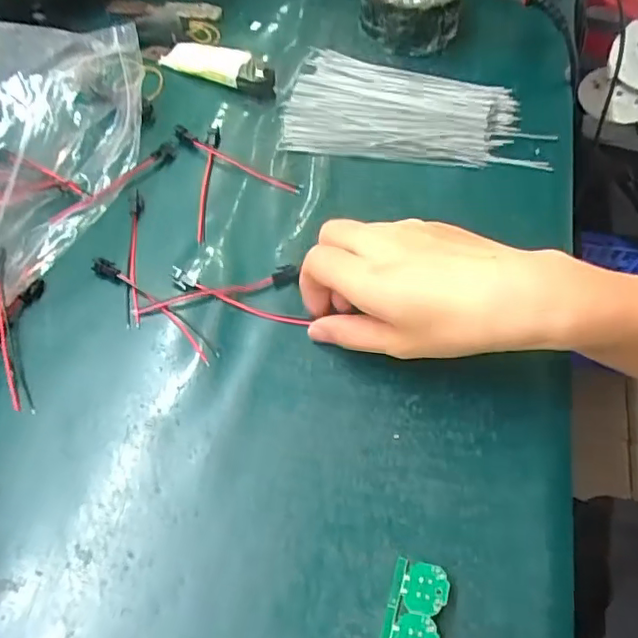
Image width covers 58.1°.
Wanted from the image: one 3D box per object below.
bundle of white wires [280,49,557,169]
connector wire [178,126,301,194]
[{"bbox_3d":[0.071,-0.159,0.429,0.185,0.019,0.099,6,59,3],"label":"bundle of white wires"},{"bbox_3d":[-0.057,-0.112,0.400,0.101,0.012,0.012,26,62,14],"label":"connector wire"}]

